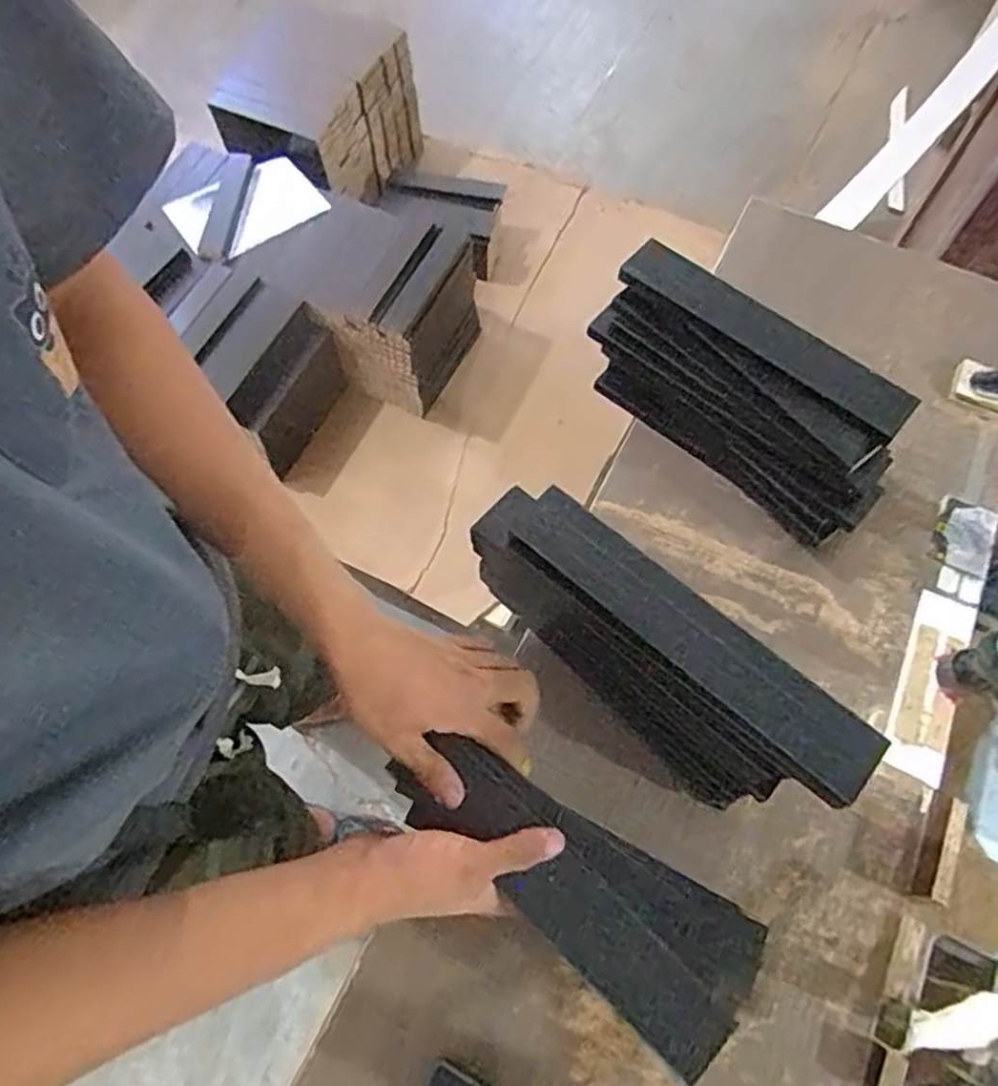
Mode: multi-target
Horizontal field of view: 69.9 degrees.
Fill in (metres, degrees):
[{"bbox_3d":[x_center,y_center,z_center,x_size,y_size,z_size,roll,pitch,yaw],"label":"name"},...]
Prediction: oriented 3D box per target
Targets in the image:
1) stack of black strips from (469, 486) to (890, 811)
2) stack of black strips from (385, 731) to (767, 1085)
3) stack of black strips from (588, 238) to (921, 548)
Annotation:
[{"bbox_3d":[0.116,0.091,0.564,0.317,0.166,0.066,39,72,16],"label":"stack of black strips"},{"bbox_3d":[0.052,0.241,0.521,0.268,0.047,0.103,34,71,17],"label":"stack of black strips"},{"bbox_3d":[0.232,-0.139,0.685,0.309,0.145,0.094,41,73,17],"label":"stack of black strips"}]

